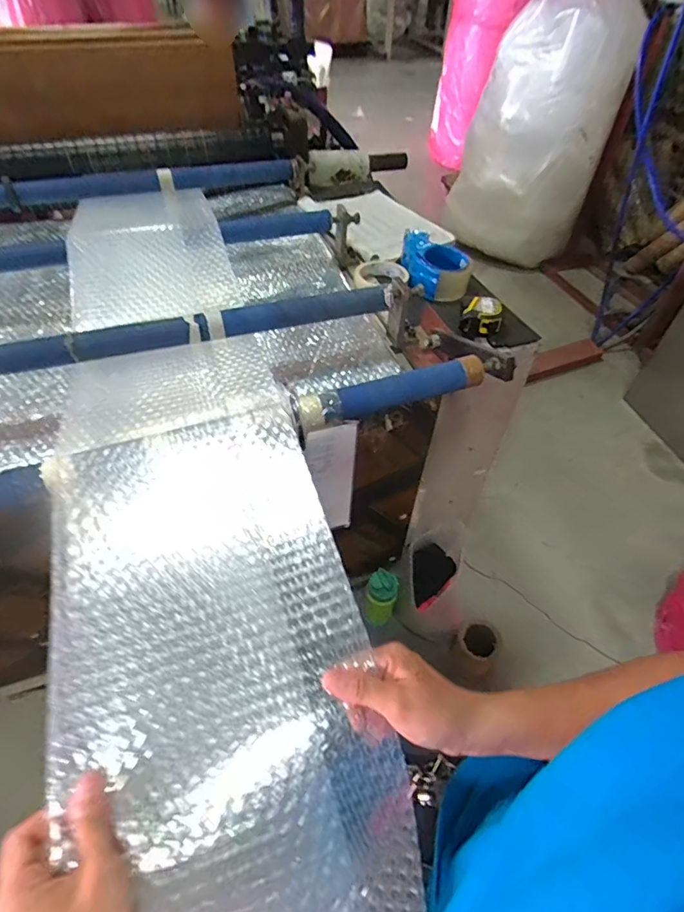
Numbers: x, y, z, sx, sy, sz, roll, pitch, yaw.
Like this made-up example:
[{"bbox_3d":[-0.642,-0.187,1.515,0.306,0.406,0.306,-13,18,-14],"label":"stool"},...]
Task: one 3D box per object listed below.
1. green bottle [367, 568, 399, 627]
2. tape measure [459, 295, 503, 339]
[{"bbox_3d":[0.093,0.349,1.138,0.072,0.212,0.066,15,50,10],"label":"green bottle"},{"bbox_3d":[0.223,-0.219,0.755,0.065,0.042,0.066,19,51,14],"label":"tape measure"}]

